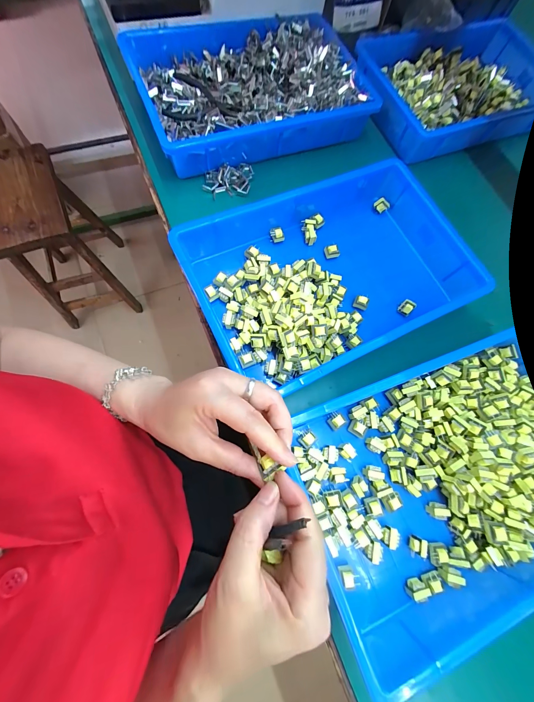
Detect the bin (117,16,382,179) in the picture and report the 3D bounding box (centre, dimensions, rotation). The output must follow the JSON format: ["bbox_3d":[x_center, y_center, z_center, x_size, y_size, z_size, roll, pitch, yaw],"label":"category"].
[{"bbox_3d":[-0.026,-0.443,0.452,0.359,0.062,0.251,-20,77,-11],"label":"bin"}]

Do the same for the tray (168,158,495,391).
[{"bbox_3d":[0.087,-0.108,0.373,0.369,0.072,0.253,-21,77,-11],"label":"tray"}]

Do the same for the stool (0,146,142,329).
[{"bbox_3d":[-0.690,-0.353,0.912,0.252,0.424,0.354,-20,77,-11],"label":"stool"}]

